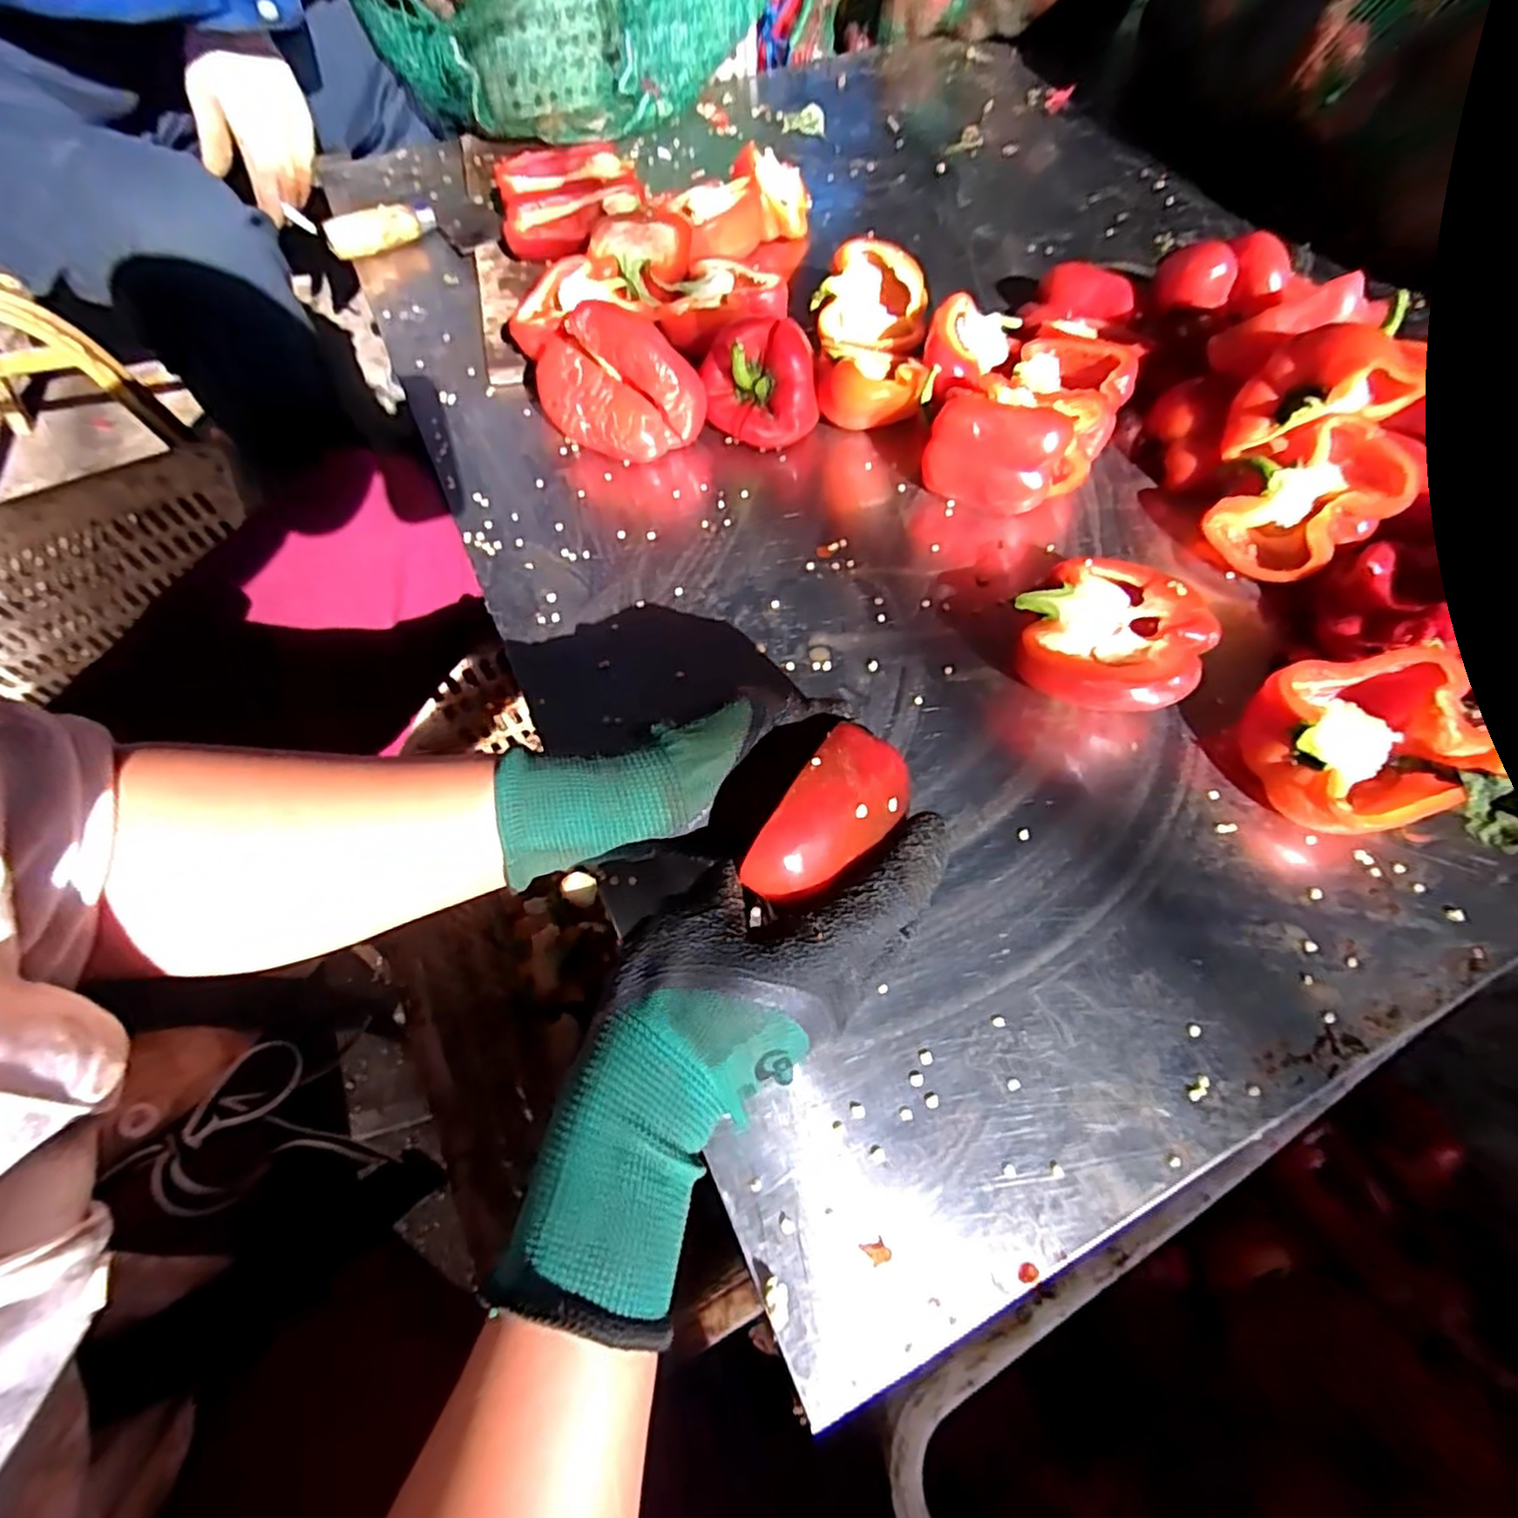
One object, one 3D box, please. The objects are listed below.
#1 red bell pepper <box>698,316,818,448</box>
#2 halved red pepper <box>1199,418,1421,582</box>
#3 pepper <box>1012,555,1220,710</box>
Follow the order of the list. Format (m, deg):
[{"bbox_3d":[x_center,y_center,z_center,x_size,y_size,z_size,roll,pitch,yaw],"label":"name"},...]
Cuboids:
[{"bbox_3d":[0.000,-0.280,0.517,0.085,0.071,0.070,-2,62,0],"label":"red bell pepper"},{"bbox_3d":[0.351,-0.164,0.447,0.099,0.036,0.076,-43,72,18],"label":"halved red pepper"},{"bbox_3d":[0.204,-0.072,0.410,0.104,0.053,0.097,19,64,10],"label":"pepper"}]

